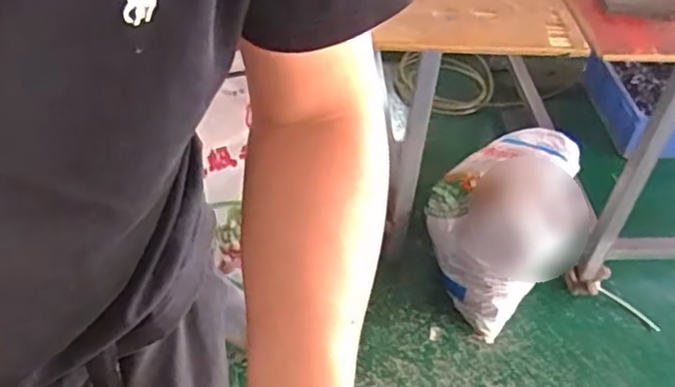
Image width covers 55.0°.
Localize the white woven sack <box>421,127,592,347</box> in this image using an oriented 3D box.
[{"bbox_3d":[0.468,0.071,1.691,0.350,0.206,0.573,30,48,23],"label":"white woven sack"}]

